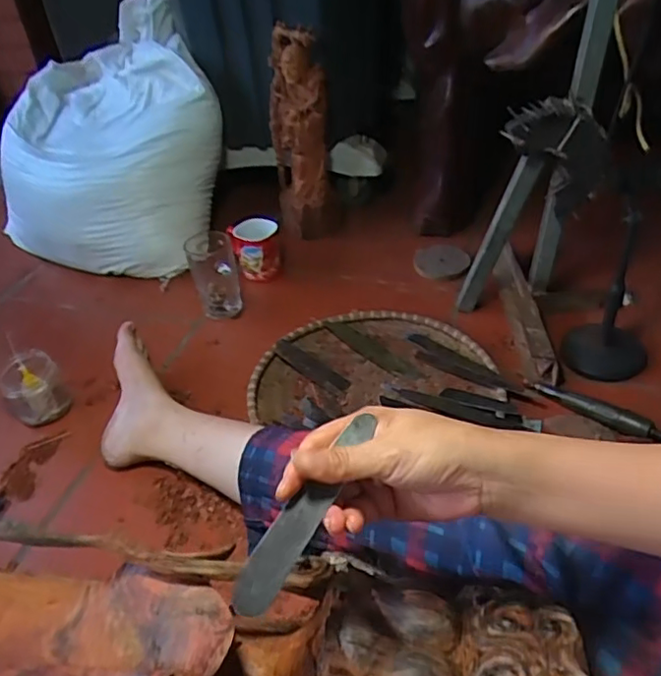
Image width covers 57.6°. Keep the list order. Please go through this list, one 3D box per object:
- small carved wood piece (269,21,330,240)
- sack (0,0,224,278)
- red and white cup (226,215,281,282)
[{"bbox_3d":[-0.054,-0.373,1.127,0.110,0.361,0.114,-8,38,-1],"label":"small carved wood piece"},{"bbox_3d":[-0.442,-0.375,1.179,0.416,0.357,0.480,-24,41,-20],"label":"sack"},{"bbox_3d":[-0.135,-0.167,1.087,0.089,0.100,0.100,-11,38,-5],"label":"red and white cup"}]

